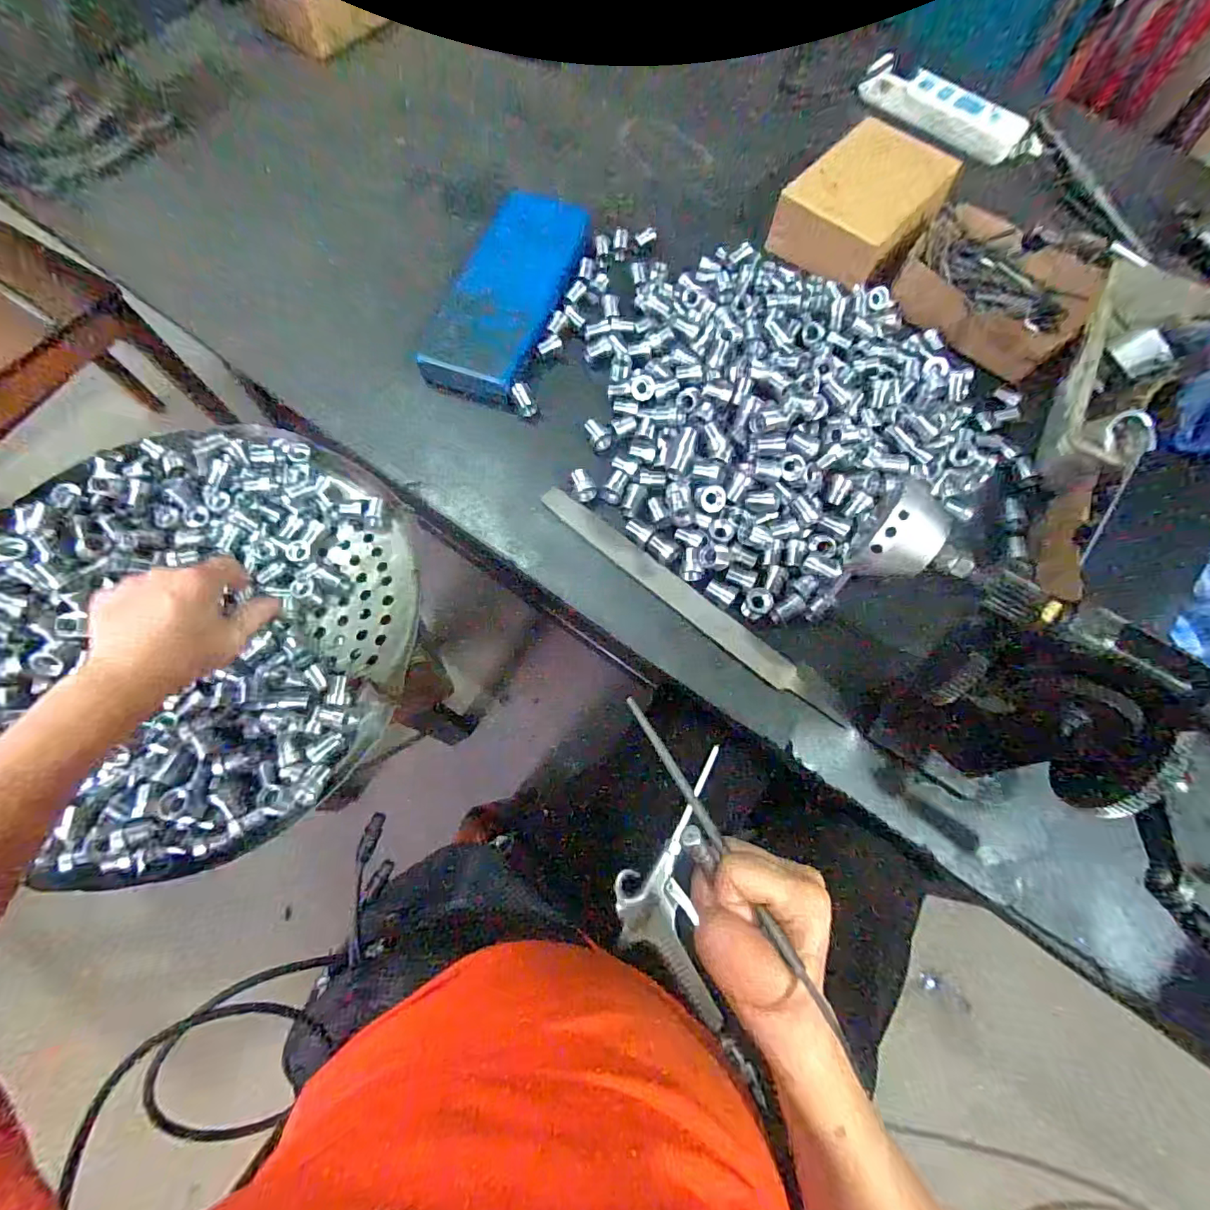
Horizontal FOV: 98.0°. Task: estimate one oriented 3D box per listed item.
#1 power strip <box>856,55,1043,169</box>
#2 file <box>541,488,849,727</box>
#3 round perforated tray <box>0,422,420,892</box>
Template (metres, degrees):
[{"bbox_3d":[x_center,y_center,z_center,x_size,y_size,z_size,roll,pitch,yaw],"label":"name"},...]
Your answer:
[{"bbox_3d":[0.429,-0.610,0.653,0.230,0.037,0.048,39,72,10],"label":"power strip"},{"bbox_3d":[0.064,-0.005,0.424,0.293,0.008,0.022,39,72,11],"label":"file"},{"bbox_3d":[-0.346,0.016,0.435,0.354,0.059,0.370,1,70,-3],"label":"round perforated tray"}]

